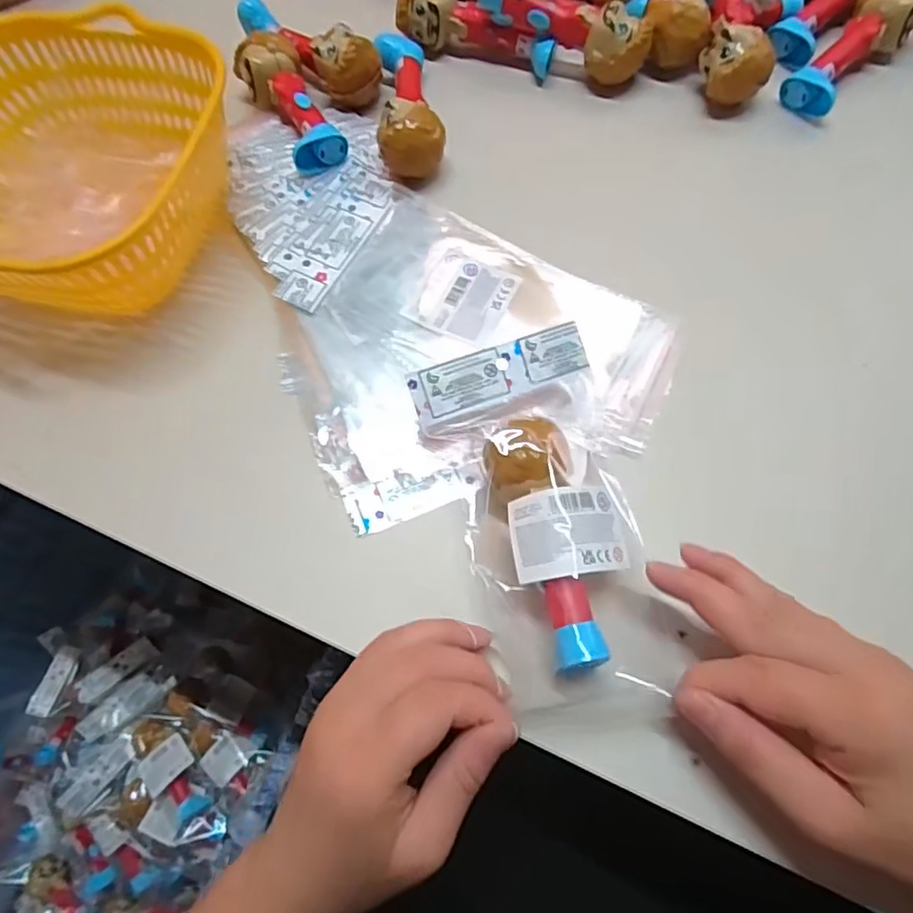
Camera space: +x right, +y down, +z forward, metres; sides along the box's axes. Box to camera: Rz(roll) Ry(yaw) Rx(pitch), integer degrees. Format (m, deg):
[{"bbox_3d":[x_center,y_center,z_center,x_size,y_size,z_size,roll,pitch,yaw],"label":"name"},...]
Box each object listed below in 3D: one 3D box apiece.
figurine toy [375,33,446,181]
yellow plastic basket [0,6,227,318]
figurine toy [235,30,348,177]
[{"bbox_3d":[-0.034,-0.254,0.426,0.041,0.032,0.129,-7,66,0],"label":"figurine toy"},{"bbox_3d":[-0.243,-0.177,0.382,0.212,0.081,0.212,-1,66,3],"label":"yellow plastic basket"},{"bbox_3d":[-0.116,-0.249,0.425,0.041,0.034,0.112,-28,68,-9],"label":"figurine toy"}]

